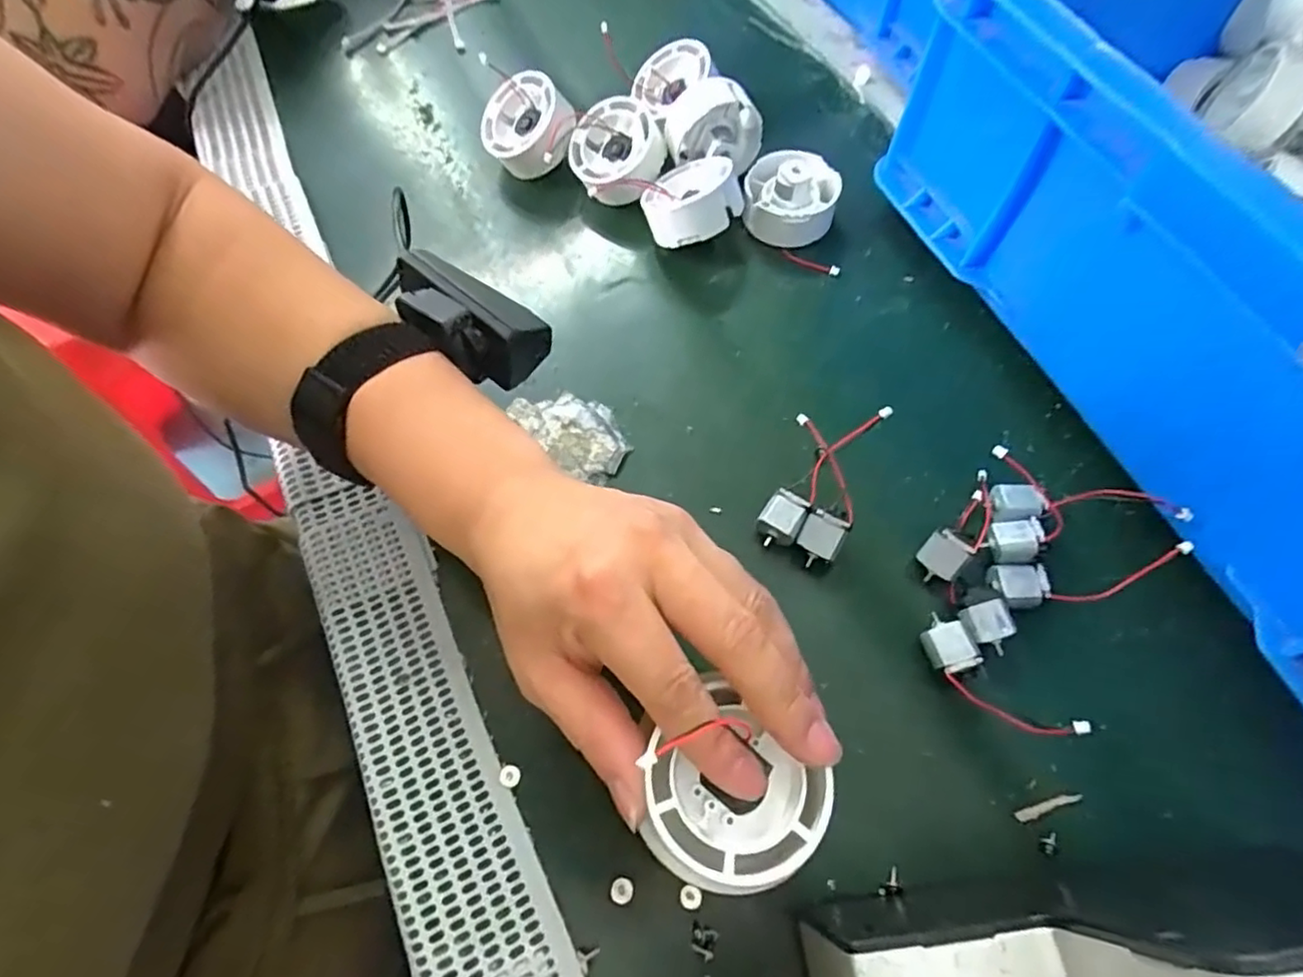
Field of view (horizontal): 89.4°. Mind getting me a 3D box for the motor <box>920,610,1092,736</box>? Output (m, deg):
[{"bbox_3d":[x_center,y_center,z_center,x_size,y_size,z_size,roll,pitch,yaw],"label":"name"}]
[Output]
[{"bbox_3d":[0.135,0.076,0.260,0.019,0.020,0.069,-29,41,-12],"label":"motor"}]

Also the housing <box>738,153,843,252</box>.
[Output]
[{"bbox_3d":[0.082,-0.174,0.399,0.052,0.037,0.052,1,62,-2],"label":"housing"}]

